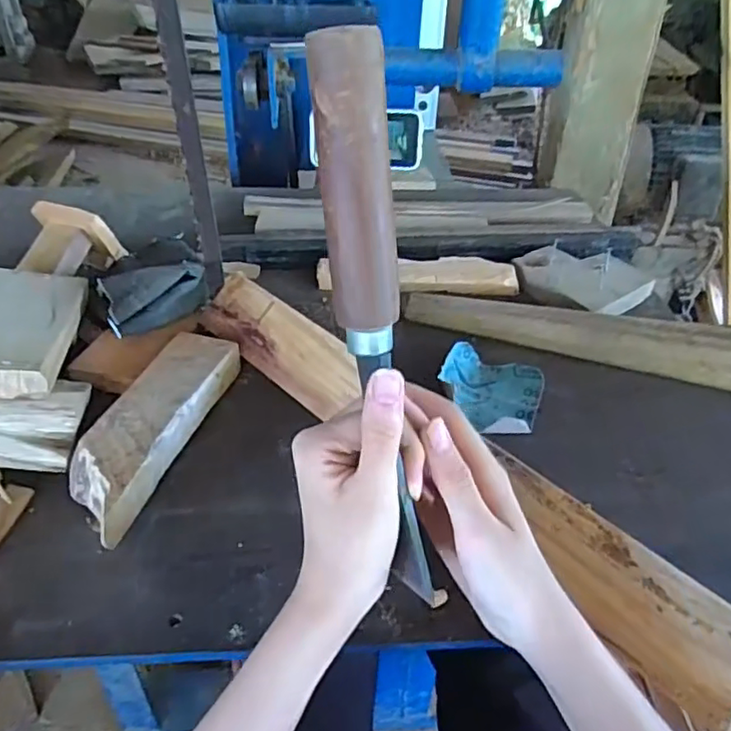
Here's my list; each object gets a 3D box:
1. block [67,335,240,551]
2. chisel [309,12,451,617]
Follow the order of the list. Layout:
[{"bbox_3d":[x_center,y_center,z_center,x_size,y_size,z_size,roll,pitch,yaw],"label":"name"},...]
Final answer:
[{"bbox_3d":[-0.158,0.040,0.456,0.057,0.026,0.196,10,40,10],"label":"block"},{"bbox_3d":[0.007,-0.006,0.274,0.029,0.256,0.020,-16,21,-21],"label":"chisel"}]

